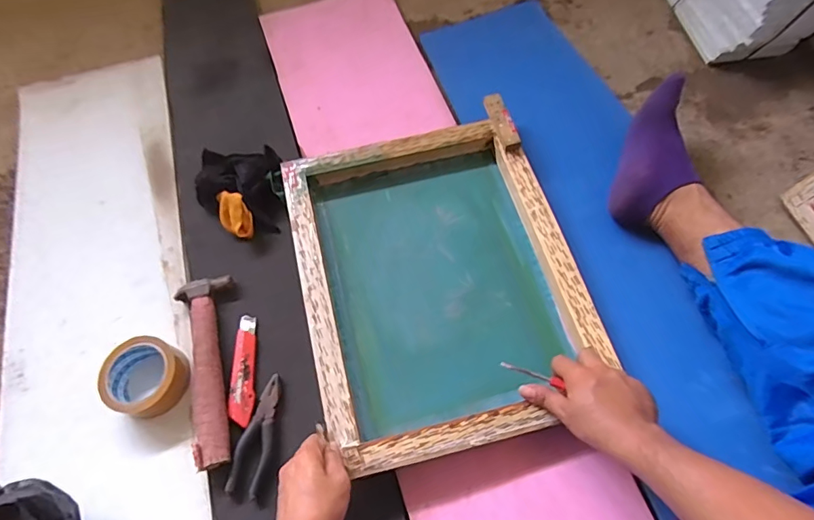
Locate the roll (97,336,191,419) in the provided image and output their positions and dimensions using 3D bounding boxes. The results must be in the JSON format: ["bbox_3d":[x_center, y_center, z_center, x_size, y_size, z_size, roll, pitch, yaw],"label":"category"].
[{"bbox_3d":[-0.356,0.156,0.650,0.099,0.054,0.098,-1,63,3],"label":"roll"}]

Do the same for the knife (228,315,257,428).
[{"bbox_3d":[-0.225,0.149,0.665,0.032,0.009,0.150,-6,63,1],"label":"knife"}]

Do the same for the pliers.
[{"bbox_3d":[-0.193,0.224,0.623,0.039,0.011,0.146,8,64,8],"label":"pliers"}]

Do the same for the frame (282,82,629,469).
[{"bbox_3d":[0.039,0.014,0.681,0.365,0.066,0.462,-13,65,-8],"label":"frame"}]

